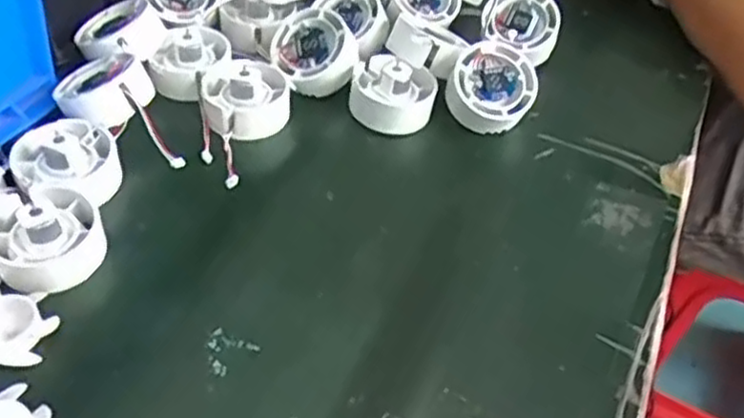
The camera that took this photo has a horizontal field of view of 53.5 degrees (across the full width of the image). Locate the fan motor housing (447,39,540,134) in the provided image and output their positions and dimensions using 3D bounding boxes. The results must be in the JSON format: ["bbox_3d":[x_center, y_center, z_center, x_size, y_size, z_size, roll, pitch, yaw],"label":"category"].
[{"bbox_3d":[0.078,-0.079,0.475,0.054,0.026,0.055,10,80,3],"label":"fan motor housing"}]

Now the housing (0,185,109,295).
[{"bbox_3d":[-0.166,0.012,0.373,0.057,0.027,0.057,4,53,-5],"label":"housing"}]

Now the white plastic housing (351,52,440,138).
[{"bbox_3d":[0.014,-0.076,0.476,0.053,0.032,0.052,8,45,2],"label":"white plastic housing"}]

